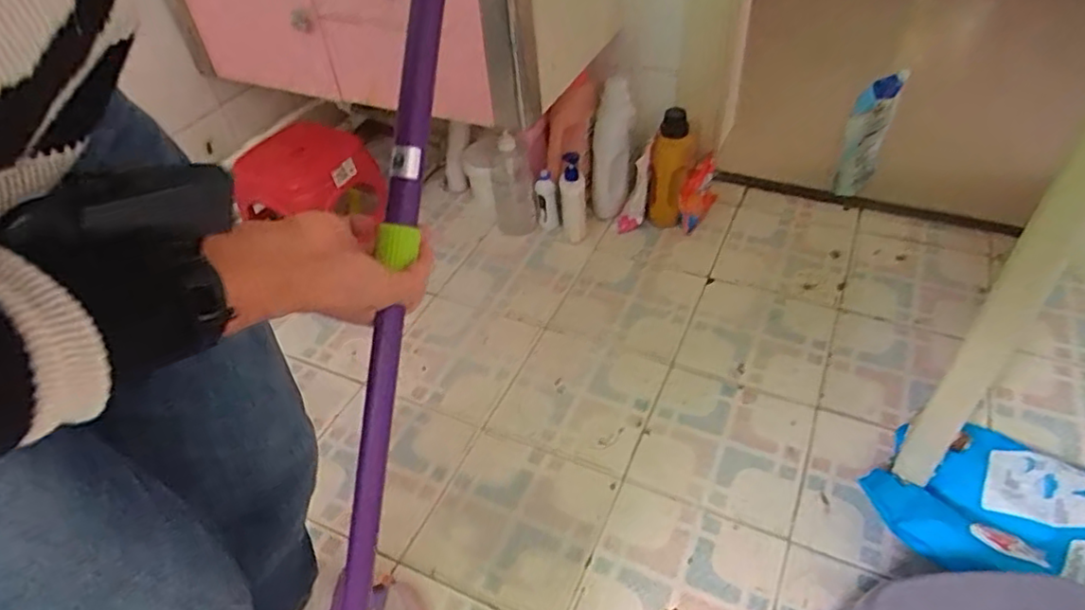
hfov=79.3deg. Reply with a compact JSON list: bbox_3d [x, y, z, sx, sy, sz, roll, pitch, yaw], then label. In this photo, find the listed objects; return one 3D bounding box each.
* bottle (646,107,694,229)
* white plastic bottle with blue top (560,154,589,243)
[{"bbox_3d":[0.269,-0.283,1.371,0.082,0.242,0.063,10,4,16],"label":"bottle"},{"bbox_3d":[0.064,-0.223,1.369,0.053,0.185,0.033,-6,15,1],"label":"white plastic bottle with blue top"}]

